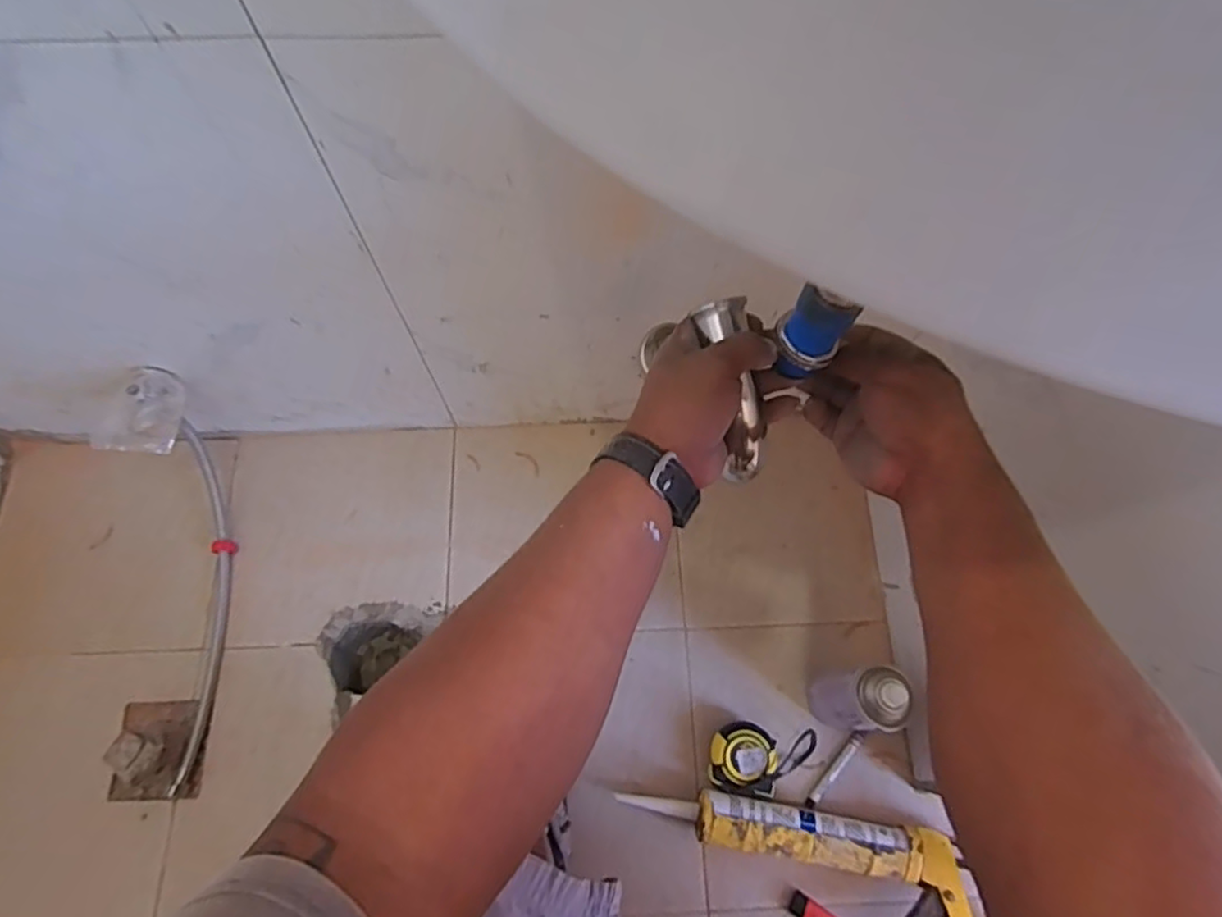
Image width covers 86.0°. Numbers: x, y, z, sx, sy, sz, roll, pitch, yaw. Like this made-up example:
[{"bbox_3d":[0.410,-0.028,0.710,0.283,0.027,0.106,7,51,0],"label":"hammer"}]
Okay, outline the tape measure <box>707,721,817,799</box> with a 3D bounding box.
[{"bbox_3d":[0.171,0.343,0.746,0.118,0.040,0.075,6,69,2],"label":"tape measure"}]

